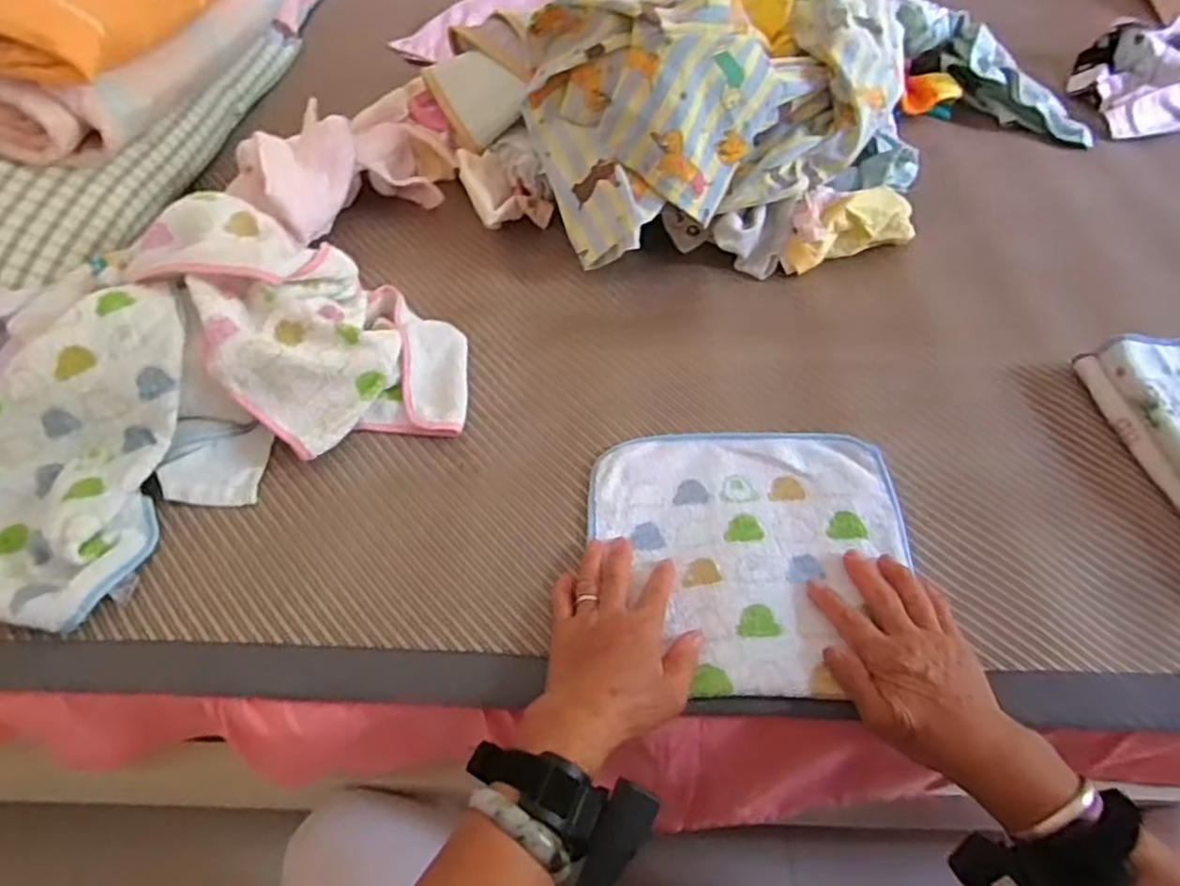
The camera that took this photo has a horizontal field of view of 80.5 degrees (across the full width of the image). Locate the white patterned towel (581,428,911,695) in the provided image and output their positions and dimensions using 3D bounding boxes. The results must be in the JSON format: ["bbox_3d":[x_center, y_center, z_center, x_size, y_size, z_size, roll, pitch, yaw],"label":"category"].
[{"bbox_3d":[0.130,0.087,0.560,0.247,0.013,0.228,-2,54,1],"label":"white patterned towel"}]

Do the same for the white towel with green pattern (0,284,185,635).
[{"bbox_3d":[-0.432,-0.001,0.561,0.162,0.096,0.263,8,53,6],"label":"white towel with green pattern"}]

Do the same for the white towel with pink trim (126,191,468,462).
[{"bbox_3d":[-0.261,-0.119,0.638,0.306,0.124,0.187,34,60,23],"label":"white towel with pink trim"}]

